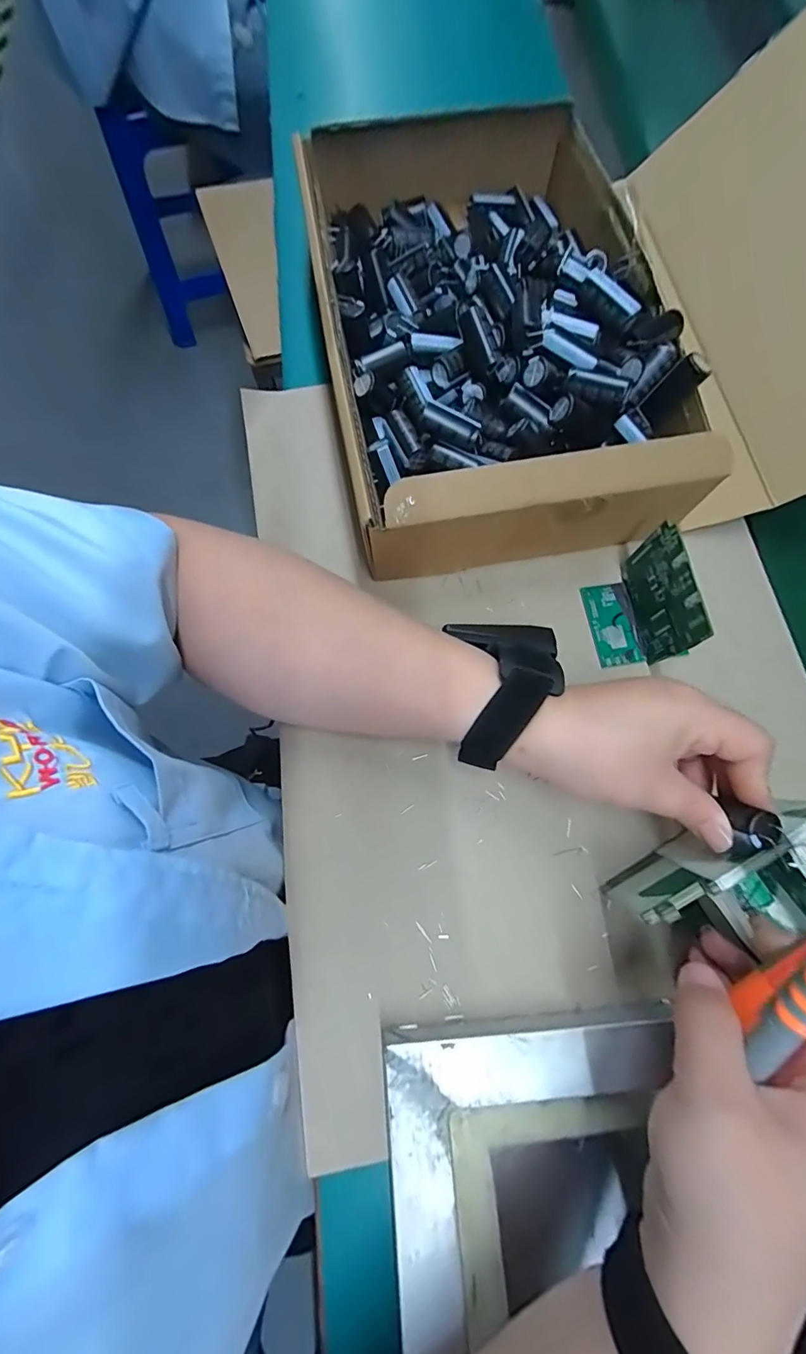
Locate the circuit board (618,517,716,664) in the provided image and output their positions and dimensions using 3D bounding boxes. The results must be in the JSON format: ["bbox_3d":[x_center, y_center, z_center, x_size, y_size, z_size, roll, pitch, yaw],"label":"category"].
[{"bbox_3d":[0.160,-0.050,0.295,0.007,0.060,0.075,-8,76,-2],"label":"circuit board"}]

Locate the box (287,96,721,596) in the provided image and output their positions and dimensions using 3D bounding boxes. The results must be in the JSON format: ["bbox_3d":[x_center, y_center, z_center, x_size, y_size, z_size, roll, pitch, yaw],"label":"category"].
[{"bbox_3d":[0.055,-0.248,0.337,0.227,0.080,0.338,-11,76,-3],"label":"box"}]

